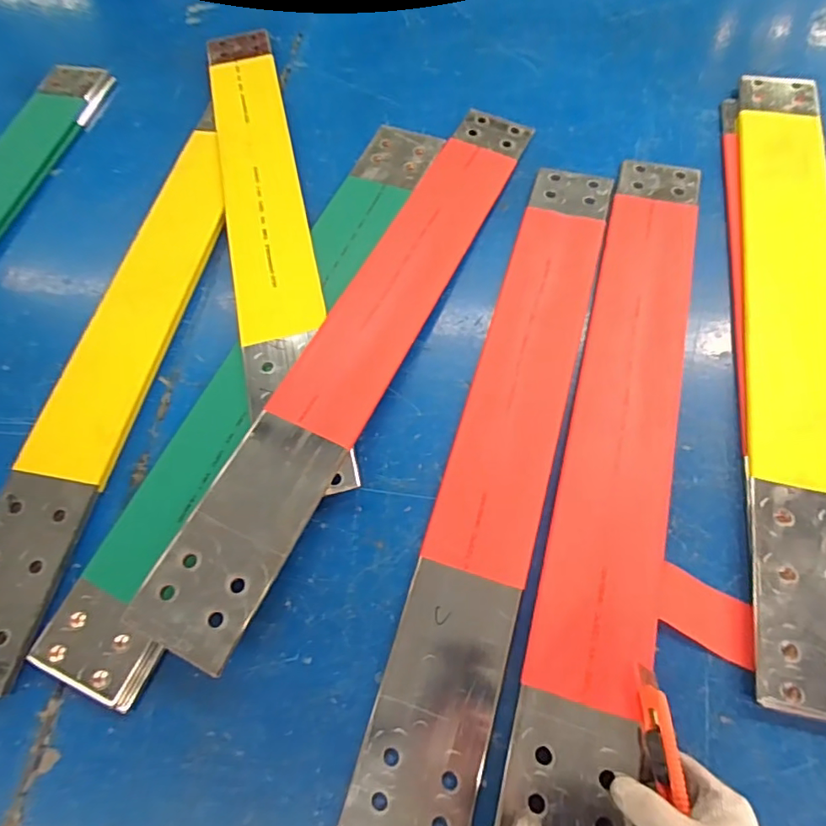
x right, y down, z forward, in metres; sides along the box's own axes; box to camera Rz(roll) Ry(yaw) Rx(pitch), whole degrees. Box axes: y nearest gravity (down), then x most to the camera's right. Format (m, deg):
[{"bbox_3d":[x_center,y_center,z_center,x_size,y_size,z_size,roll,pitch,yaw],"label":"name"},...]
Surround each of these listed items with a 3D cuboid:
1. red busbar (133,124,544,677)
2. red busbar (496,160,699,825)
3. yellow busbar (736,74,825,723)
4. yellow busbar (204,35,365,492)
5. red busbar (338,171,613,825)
[{"bbox_3d":[-0.042,-0.102,0.579,0.102,0.015,0.734,25,65,9],"label":"red busbar"},{"bbox_3d":[0.212,0.005,0.523,0.102,0.017,0.728,16,66,7],"label":"red busbar"},{"bbox_3d":[0.415,-0.111,0.562,0.104,0.023,0.782,12,67,6],"label":"yellow busbar"},{"bbox_3d":[-0.190,-0.264,0.669,0.100,0.009,0.789,-13,64,-3],"label":"yellow busbar"},{"bbox_3d":[0.099,0.018,0.535,0.097,0.018,0.732,16,67,7],"label":"red busbar"}]

